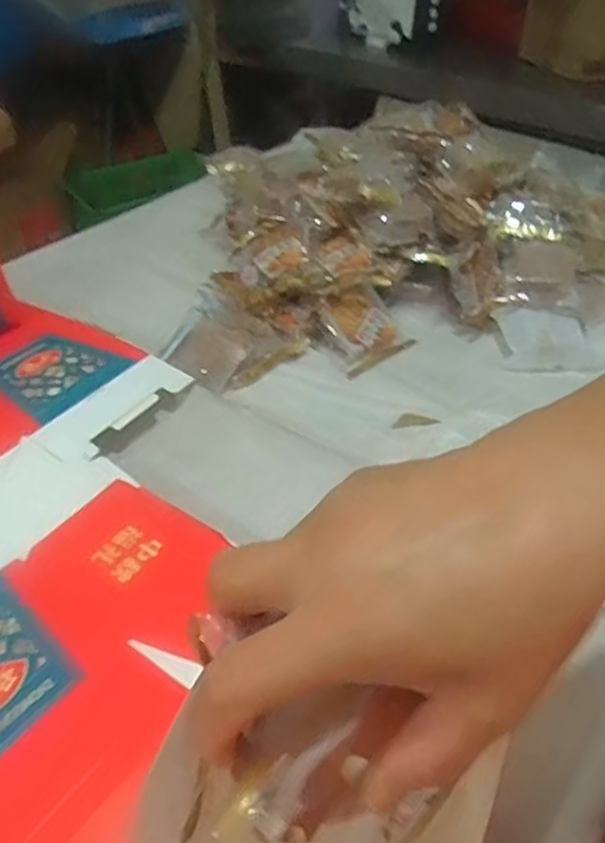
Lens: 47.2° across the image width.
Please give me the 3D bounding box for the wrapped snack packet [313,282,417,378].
[{"bbox_3d":[0.066,-0.109,0.806,0.096,0.031,0.095,-33,94,-19],"label":"wrapped snack packet"}]

